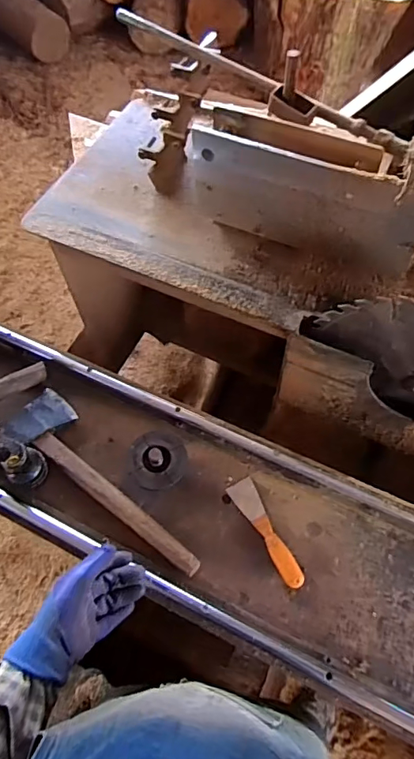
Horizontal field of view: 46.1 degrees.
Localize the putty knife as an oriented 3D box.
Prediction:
[{"bbox_3d":[0.105,0.259,0.837,0.047,0.026,0.198,-28,63,-13],"label":"putty knife"}]

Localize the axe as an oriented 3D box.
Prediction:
[{"bbox_3d":[-0.201,0.183,0.882,0.119,0.044,0.460,-41,67,-19],"label":"axe"}]

